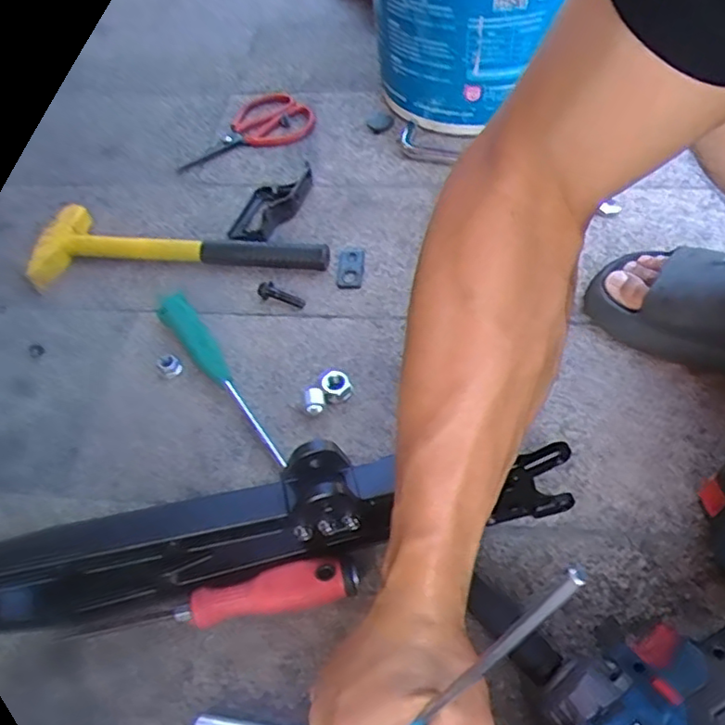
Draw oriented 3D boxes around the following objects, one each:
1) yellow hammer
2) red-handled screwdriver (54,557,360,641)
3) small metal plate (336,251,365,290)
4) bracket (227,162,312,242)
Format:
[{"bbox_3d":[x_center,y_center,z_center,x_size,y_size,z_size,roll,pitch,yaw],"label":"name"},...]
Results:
[{"bbox_3d":[-0.193,-0.127,0.671,0.311,0.041,0.105,-1,53,5],"label":"yellow hammer"},{"bbox_3d":[-0.104,0.170,0.435,0.202,0.031,0.026,-12,52,-3],"label":"red-handled screwdriver"},{"bbox_3d":[-0.012,-0.095,0.644,0.026,0.008,0.052,2,53,7],"label":"small metal plate"},{"bbox_3d":[-0.099,-0.180,0.703,0.061,0.024,0.130,14,55,16],"label":"bracket"}]

